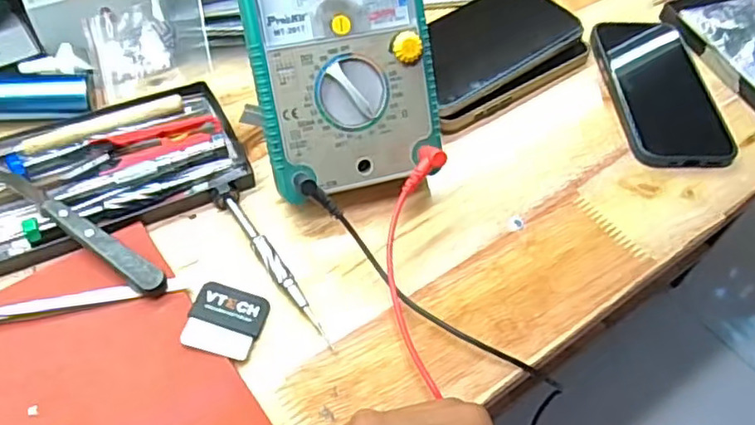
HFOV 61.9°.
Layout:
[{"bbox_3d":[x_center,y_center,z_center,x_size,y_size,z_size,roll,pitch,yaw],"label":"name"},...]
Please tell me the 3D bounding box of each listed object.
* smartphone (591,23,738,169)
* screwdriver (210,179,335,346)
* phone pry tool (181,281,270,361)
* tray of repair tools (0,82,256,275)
[{"bbox_3d":[0.216,-0.102,0.490,0.077,0.010,0.165,0,53,-4],"label":"smartphone"},{"bbox_3d":[-0.064,0.028,0.370,0.014,0.012,0.124,-26,59,-21],"label":"screwdriver"},{"bbox_3d":[-0.083,0.059,0.345,0.039,0.004,0.042,17,48,-6],"label":"phone pry tool"},{"bbox_3d":[-0.175,-0.029,0.394,0.173,0.019,0.093,-22,57,-19],"label":"tray of repair tools"}]

